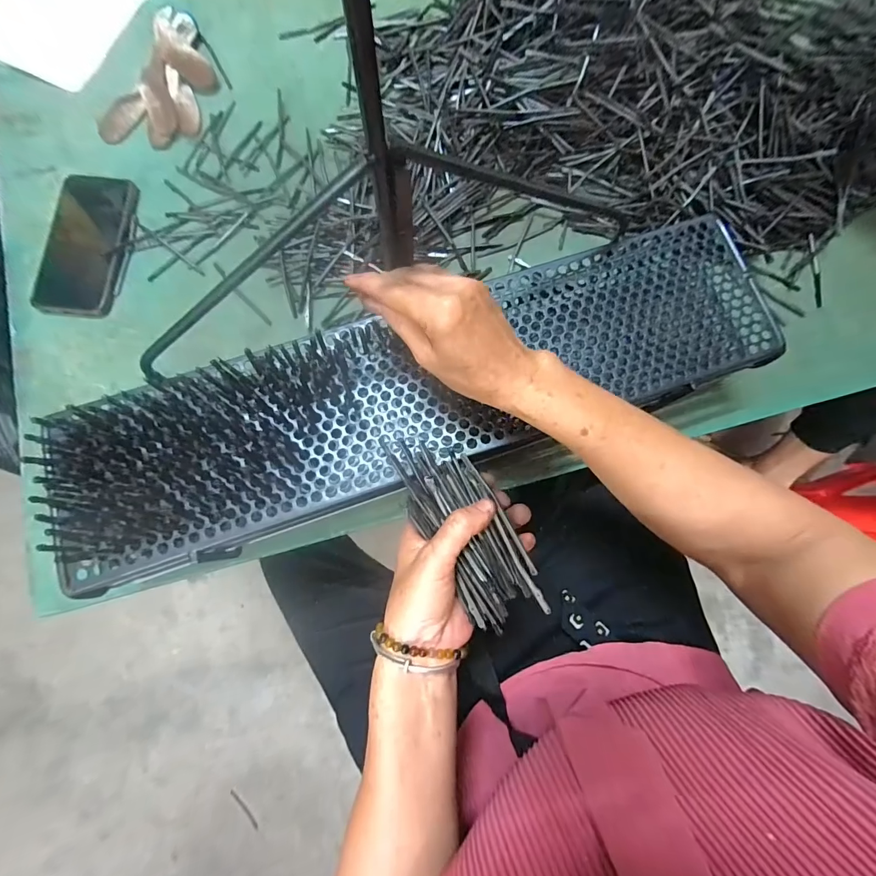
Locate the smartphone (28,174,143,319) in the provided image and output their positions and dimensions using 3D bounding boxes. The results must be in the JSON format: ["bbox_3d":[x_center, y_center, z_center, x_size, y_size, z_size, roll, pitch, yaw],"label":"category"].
[{"bbox_3d":[-0.380,-0.212,0.427,0.088,0.008,0.166,0,80,3],"label":"smartphone"}]

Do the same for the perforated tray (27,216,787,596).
[{"bbox_3d":[0.001,-0.048,0.312,0.585,0.039,0.138,-19,80,-5],"label":"perforated tray"}]

